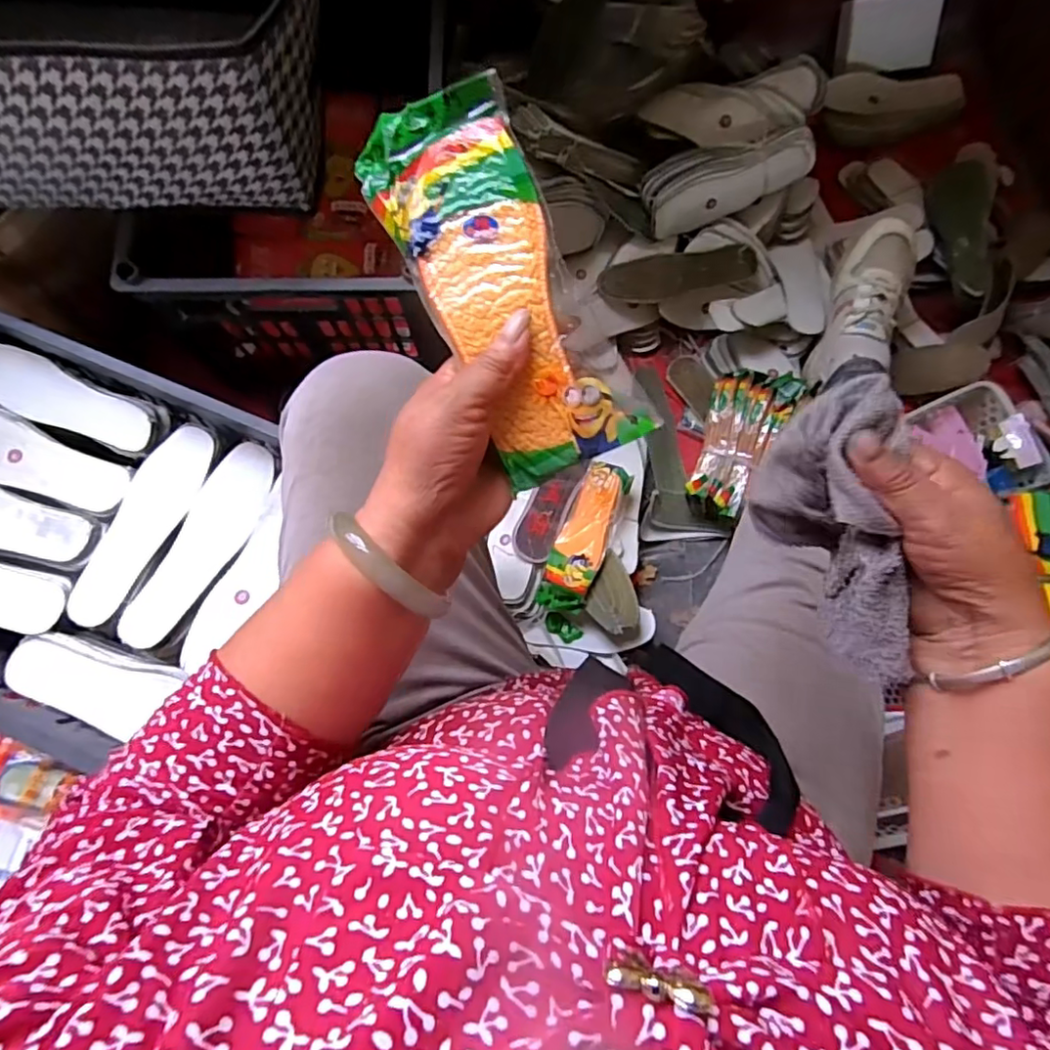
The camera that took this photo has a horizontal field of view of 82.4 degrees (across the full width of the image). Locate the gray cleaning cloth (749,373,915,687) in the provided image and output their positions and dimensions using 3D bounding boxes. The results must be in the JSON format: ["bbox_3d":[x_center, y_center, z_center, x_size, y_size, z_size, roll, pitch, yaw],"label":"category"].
[{"bbox_3d":[0.164,0.003,0.308,0.060,0.049,0.147,-8,84,-2],"label":"gray cleaning cloth"}]

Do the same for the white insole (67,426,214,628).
[{"bbox_3d":[-0.394,-0.002,0.617,0.072,0.005,0.219,22,79,4],"label":"white insole"}]

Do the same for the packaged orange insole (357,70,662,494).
[{"bbox_3d":[-0.013,-0.124,0.311,0.076,0.032,0.200,-26,92,-6],"label":"packaged orange insole"}]

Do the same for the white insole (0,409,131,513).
[{"bbox_3d":[-0.524,-0.071,0.629,0.214,0.025,0.065,24,79,4],"label":"white insole"}]

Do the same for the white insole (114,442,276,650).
[{"bbox_3d":[-0.326,0.019,0.611,0.070,0.014,0.223,25,79,4],"label":"white insole"}]

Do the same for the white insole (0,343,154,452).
[{"bbox_3d":[-0.498,-0.134,0.638,0.212,0.016,0.061,25,101,5],"label":"white insole"}]

